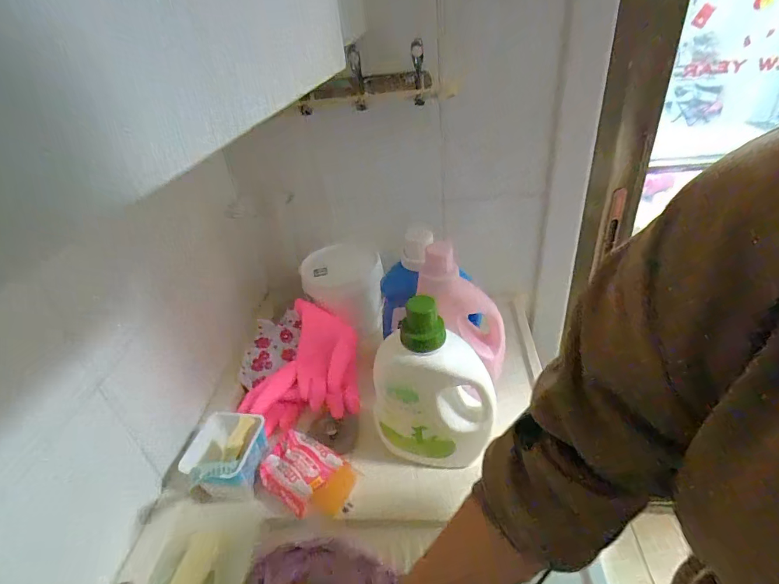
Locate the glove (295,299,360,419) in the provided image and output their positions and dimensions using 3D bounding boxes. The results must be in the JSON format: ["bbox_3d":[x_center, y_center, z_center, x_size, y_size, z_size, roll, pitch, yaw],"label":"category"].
[{"bbox_3d":[-0.117,0.115,0.787,0.118,0.031,0.246,-14,59,-11],"label":"glove"}]

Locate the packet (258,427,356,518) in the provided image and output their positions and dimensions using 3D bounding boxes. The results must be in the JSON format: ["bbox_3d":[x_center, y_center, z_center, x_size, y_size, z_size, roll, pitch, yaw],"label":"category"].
[{"bbox_3d":[-0.123,0.268,0.626,0.137,0.051,0.100,22,44,35],"label":"packet"}]

